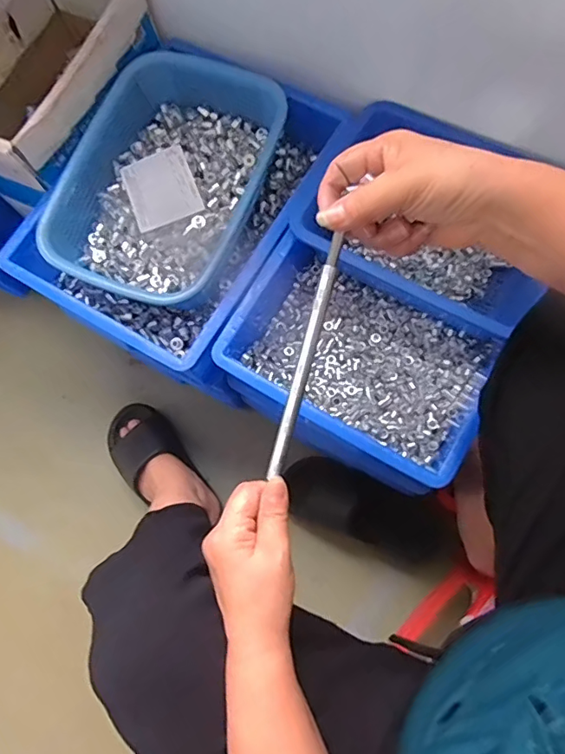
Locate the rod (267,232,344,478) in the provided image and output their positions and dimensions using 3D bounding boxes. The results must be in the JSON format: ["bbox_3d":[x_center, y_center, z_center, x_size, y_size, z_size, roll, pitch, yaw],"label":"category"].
[{"bbox_3d":[0.016,-0.012,0.373,0.010,0.006,0.183,17,104,8],"label":"rod"}]

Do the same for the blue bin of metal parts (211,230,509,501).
[{"bbox_3d":[0.092,-0.023,0.641,0.311,0.111,0.216,28,79,12],"label":"blue bin of metal parts"}]

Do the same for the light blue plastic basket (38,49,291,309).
[{"bbox_3d":[-0.158,-0.261,0.685,0.249,0.083,0.342,24,78,11],"label":"light blue plastic basket"}]

